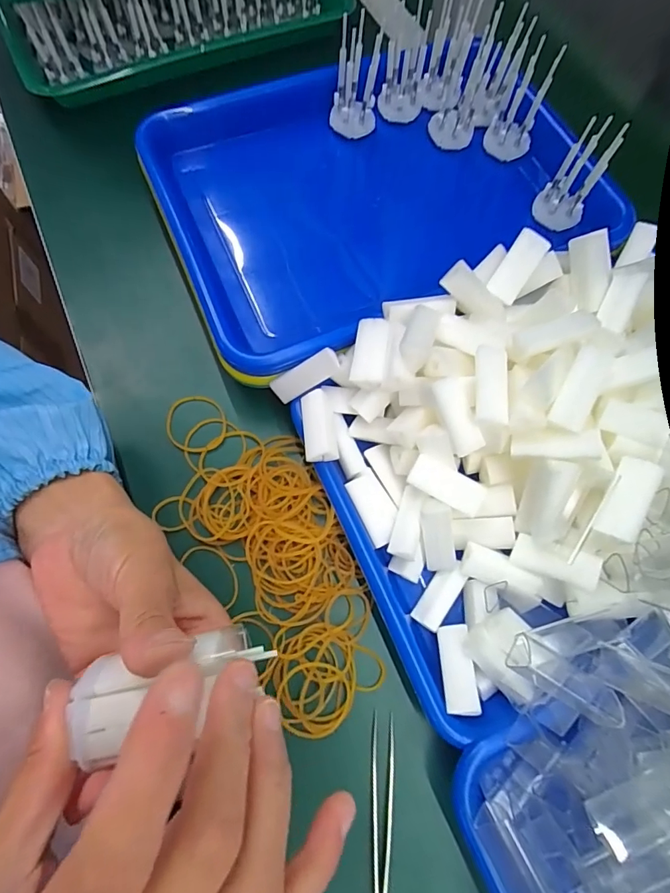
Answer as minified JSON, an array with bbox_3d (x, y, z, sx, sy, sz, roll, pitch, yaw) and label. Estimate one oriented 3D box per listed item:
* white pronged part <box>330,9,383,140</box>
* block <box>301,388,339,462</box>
[{"bbox_3d":[0.017,-0.295,0.357,0.036,0.070,0.031,5,70,-1],"label":"white pronged part"},{"bbox_3d":[-0.010,-0.012,0.292,0.021,0.022,0.046,-4,70,-4],"label":"block"}]

